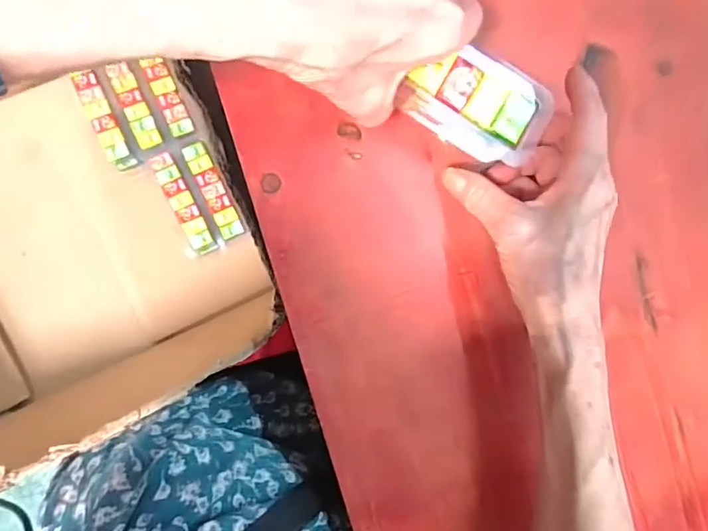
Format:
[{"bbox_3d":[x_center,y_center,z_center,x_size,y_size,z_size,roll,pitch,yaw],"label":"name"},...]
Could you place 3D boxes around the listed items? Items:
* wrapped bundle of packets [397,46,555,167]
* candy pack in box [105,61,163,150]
[{"bbox_3d":[0.065,-0.086,0.255,0.074,0.006,0.048,27,88,-8],"label":"wrapped bundle of packets"},{"bbox_3d":[-0.258,-0.185,0.571,0.027,0.011,0.096,-21,95,-4],"label":"candy pack in box"}]

